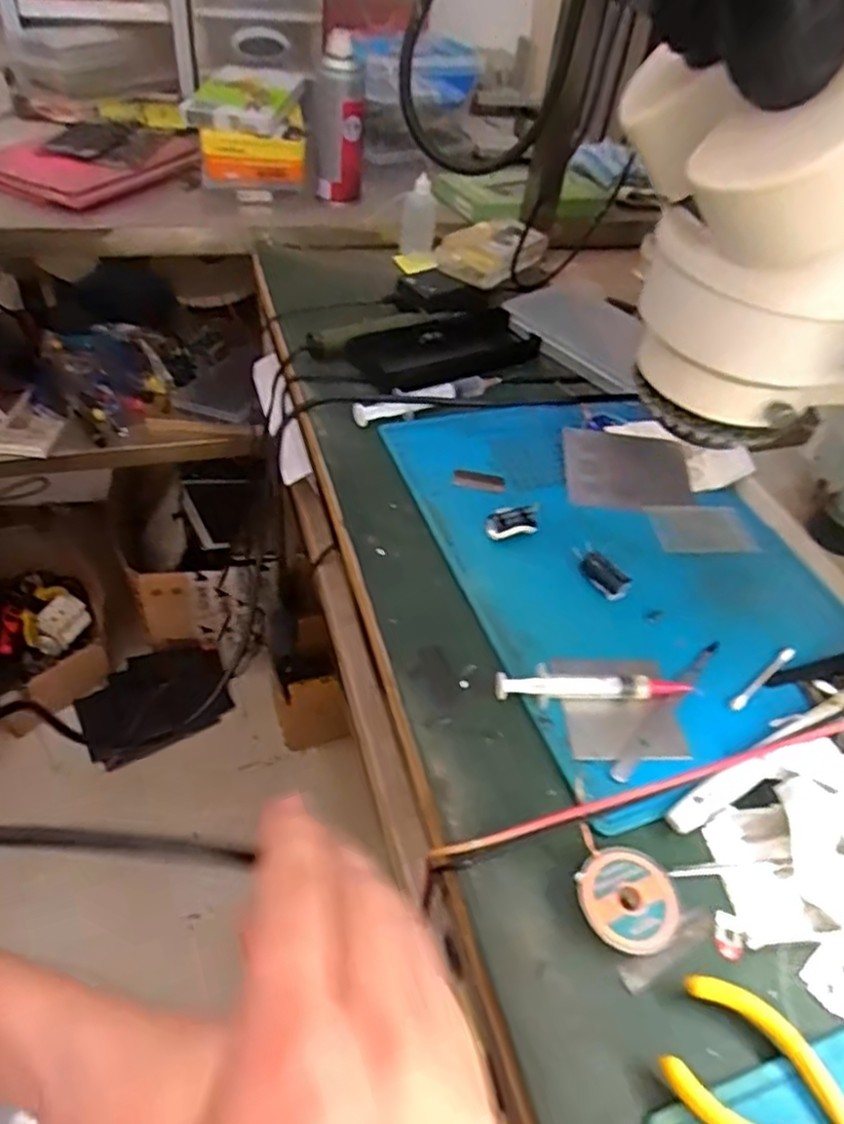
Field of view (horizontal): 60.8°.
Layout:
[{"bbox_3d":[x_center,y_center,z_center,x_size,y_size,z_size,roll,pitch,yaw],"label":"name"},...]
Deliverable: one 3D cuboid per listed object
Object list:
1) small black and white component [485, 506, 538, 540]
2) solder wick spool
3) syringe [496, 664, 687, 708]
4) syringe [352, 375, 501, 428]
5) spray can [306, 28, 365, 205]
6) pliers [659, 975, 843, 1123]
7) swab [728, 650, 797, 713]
[{"bbox_3d":[0.062,-0.028,0.502,0.036,0.017,0.019,-15,50,-18],"label":"small black and white component"},{"bbox_3d":[0.096,0.157,0.336,0.046,0.013,0.046,3,47,-3],"label":"solder wick spool"},{"bbox_3d":[0.100,0.072,0.418,0.115,0.016,0.017,-2,47,-7],"label":"syringe"},{"bbox_3d":[0.009,-0.138,0.598,0.139,0.020,0.022,-22,53,-23],"label":"syringe"},{"bbox_3d":[-0.090,-0.462,0.760,0.061,0.140,0.050,-2,48,-7],"label":"spray can"},{"bbox_3d":[0.160,0.222,0.284,0.124,0.012,0.053,28,51,19],"label":"pliers"},{"bbox_3d":[0.210,0.072,0.442,0.072,0.004,0.007,-31,57,-29],"label":"swab"}]

